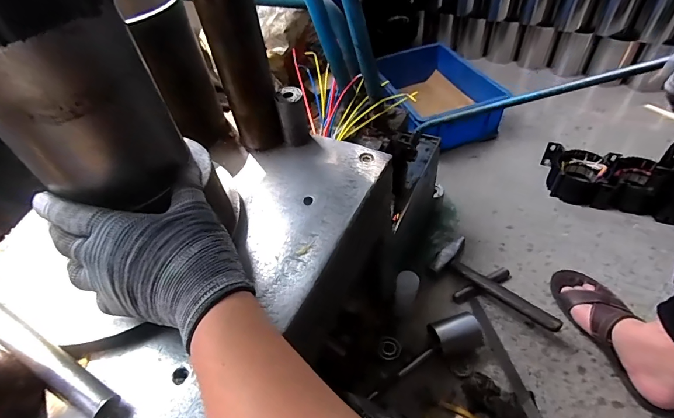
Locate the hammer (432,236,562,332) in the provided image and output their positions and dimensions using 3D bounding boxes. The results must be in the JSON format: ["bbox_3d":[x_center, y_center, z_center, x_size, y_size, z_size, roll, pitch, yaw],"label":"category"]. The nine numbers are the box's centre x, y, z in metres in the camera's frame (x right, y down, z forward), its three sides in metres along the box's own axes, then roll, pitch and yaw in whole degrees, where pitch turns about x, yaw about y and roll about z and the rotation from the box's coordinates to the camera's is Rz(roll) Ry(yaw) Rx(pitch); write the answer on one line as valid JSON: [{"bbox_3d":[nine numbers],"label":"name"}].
[{"bbox_3d":[0.344,0.156,0.819,0.280,0.066,0.113,32,59,30],"label":"hammer"}]

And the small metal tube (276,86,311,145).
[{"bbox_3d":[-0.059,-0.124,0.512,0.035,0.071,0.032,-13,48,-4],"label":"small metal tube"}]

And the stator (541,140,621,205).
[{"bbox_3d":[0.630,-0.088,0.998,0.162,0.080,0.162,17,52,21],"label":"stator"}]

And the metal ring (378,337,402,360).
[{"bbox_3d":[0.106,0.281,0.760,0.047,0.004,0.044,8,61,-15],"label":"metal ring"}]

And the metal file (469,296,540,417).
[{"bbox_3d":[0.325,0.301,0.721,0.026,0.010,0.293,-13,48,-5],"label":"metal file"}]

